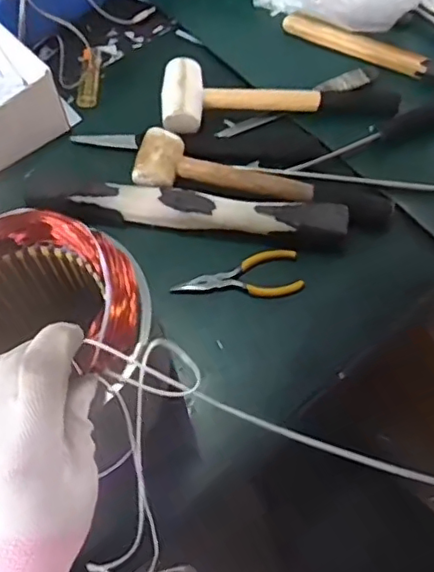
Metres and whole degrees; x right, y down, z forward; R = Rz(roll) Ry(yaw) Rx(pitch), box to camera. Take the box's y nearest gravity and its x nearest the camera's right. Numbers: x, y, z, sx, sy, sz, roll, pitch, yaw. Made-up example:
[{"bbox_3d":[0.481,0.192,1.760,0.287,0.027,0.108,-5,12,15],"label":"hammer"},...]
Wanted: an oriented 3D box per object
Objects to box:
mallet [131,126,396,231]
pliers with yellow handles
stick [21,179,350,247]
[{"bbox_3d":[0.047,-0.108,0.581,0.263,0.035,0.061,10,63,6],"label":"mallet"},{"bbox_3d":[0.020,-0.005,0.547,0.119,0.010,0.043,-10,62,-5],"label":"pliers with yellow handles"},{"bbox_3d":[-0.031,-0.076,0.567,0.311,0.028,0.044,6,62,4],"label":"stick"}]

